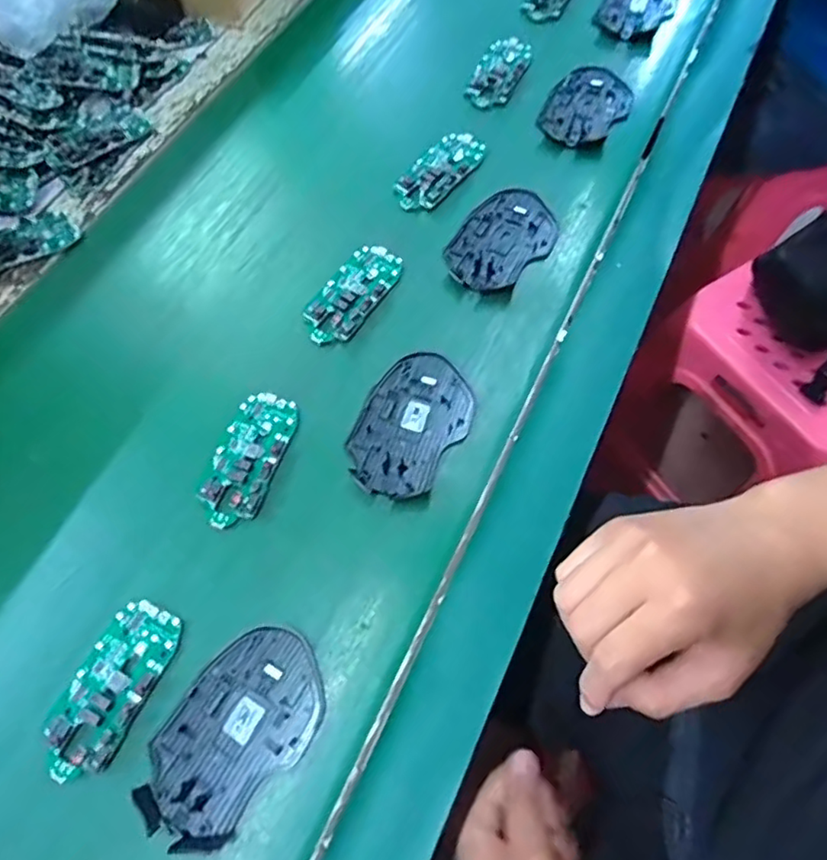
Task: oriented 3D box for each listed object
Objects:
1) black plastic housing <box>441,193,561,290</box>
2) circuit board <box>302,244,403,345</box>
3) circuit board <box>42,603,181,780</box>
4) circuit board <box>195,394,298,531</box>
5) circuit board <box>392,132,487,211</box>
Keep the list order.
[{"bbox_3d":[0.072,-0.156,0.499,0.071,0.006,0.109,36,69,17],"label":"black plastic housing"},{"bbox_3d":[-0.048,-0.109,0.478,0.046,0.009,0.098,28,67,14],"label":"circuit board"},{"bbox_3d":[-0.177,0.149,0.353,0.046,0.008,0.096,20,65,11],"label":"circuit board"},{"bbox_3d":[-0.114,0.017,0.416,0.045,0.006,0.098,13,64,8],"label":"circuit board"},{"bbox_3d":[0.023,-0.232,0.536,0.046,0.007,0.102,33,69,16],"label":"circuit board"}]

